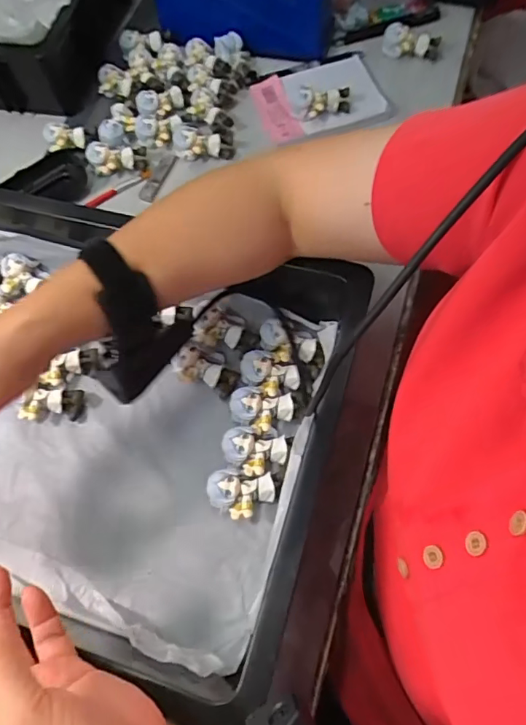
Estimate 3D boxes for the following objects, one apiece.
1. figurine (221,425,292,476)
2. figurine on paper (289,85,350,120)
[{"bbox_3d":[-0.004,0.071,0.414,0.054,0.024,0.038,-6,66,1],"label":"figurine"},{"bbox_3d":[0.060,-0.277,0.543,0.062,0.025,0.031,-1,66,3],"label":"figurine on paper"}]

